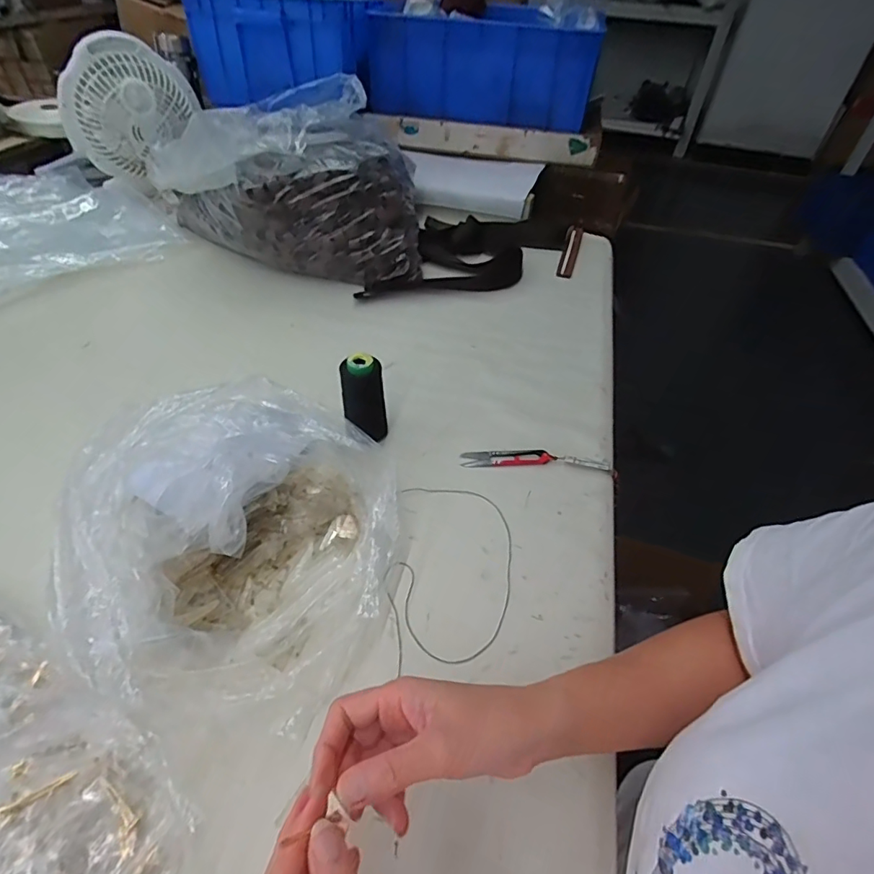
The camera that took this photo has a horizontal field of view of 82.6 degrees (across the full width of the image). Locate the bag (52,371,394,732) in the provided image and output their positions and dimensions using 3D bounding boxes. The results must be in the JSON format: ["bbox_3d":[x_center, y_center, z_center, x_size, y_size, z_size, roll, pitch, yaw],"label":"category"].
[{"bbox_3d":[-0.176,0.090,0.443,0.249,0.113,0.263,15,47,10],"label":"bag"}]

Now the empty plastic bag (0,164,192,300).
[{"bbox_3d":[-0.733,-0.403,0.925,0.376,0.052,0.452,-32,56,-30],"label":"empty plastic bag"}]

